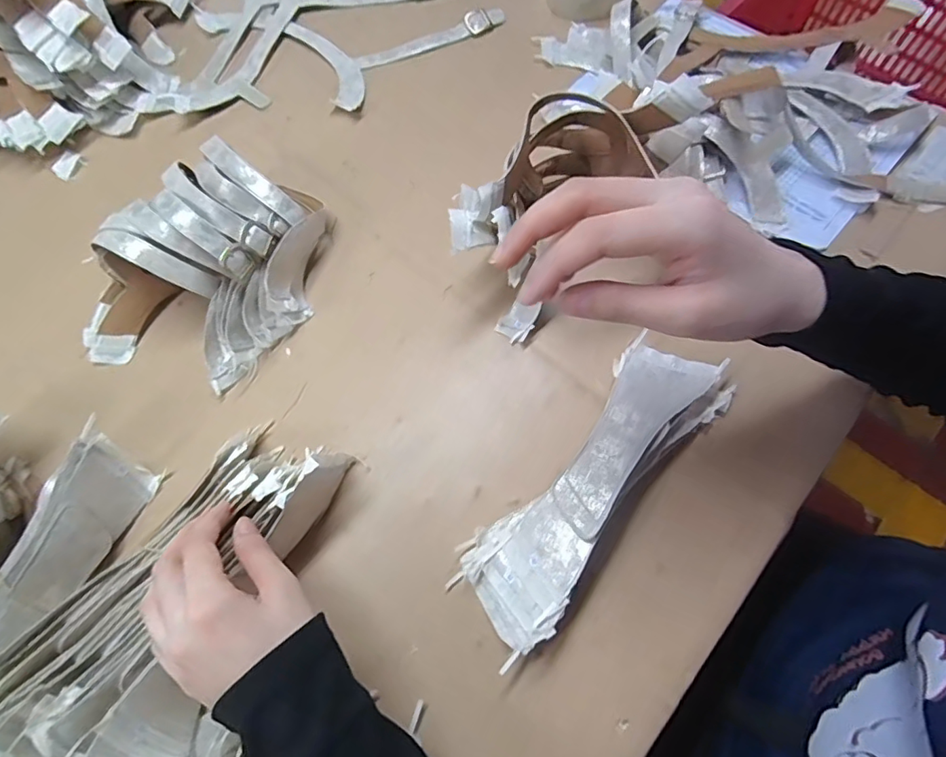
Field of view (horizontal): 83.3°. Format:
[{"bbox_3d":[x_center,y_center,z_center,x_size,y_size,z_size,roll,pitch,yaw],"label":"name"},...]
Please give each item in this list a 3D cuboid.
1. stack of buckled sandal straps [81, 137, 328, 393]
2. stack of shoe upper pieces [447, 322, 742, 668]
[{"bbox_3d":[-0.217,-0.092,0.438,0.141,0.084,0.216,38,73,15],"label":"stack of buckled sandal straps"},{"bbox_3d":[0.091,0.065,0.380,0.077,0.044,0.256,40,74,16],"label":"stack of shoe upper pieces"}]

